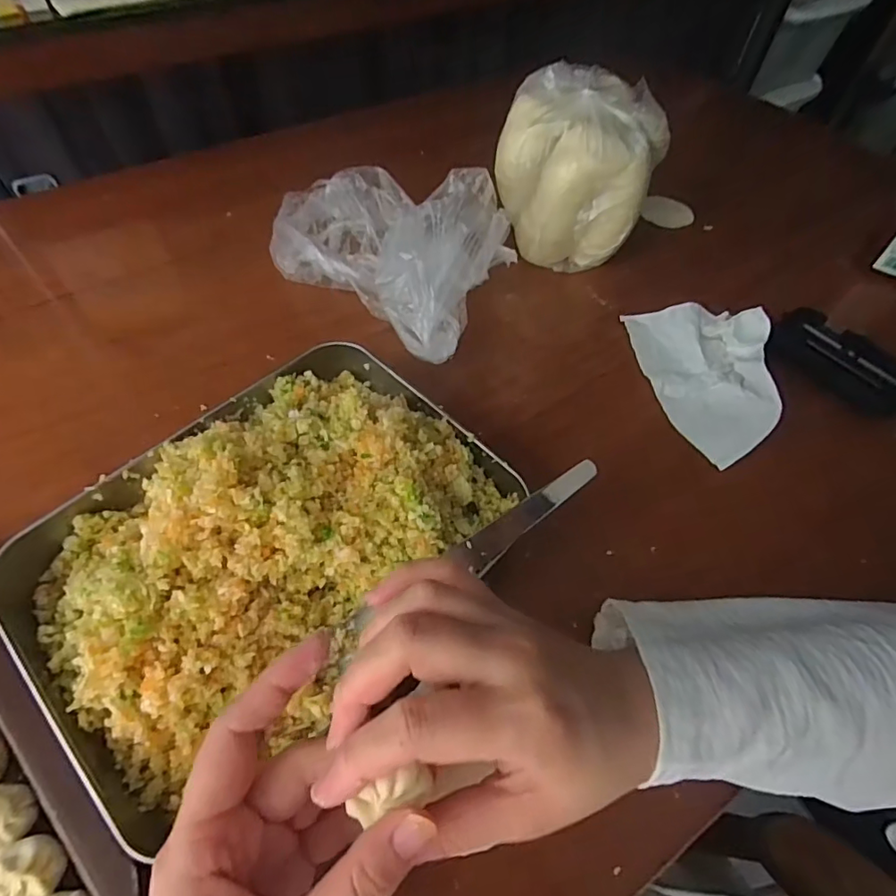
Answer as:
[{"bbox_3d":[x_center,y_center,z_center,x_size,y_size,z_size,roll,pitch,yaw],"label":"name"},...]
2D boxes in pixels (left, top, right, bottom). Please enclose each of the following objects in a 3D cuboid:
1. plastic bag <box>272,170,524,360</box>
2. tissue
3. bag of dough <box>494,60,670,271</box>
[{"bbox_3d":[-0.050,-0.176,0.447,0.228,0.086,0.142,37,62,19],"label":"plastic bag"},{"bbox_3d":[0.208,-0.062,0.408,0.099,0.025,0.154,-2,57,-4],"label":"tissue"},{"bbox_3d":[0.117,-0.257,0.484,0.140,0.124,0.150,15,57,7],"label":"bag of dough"}]

